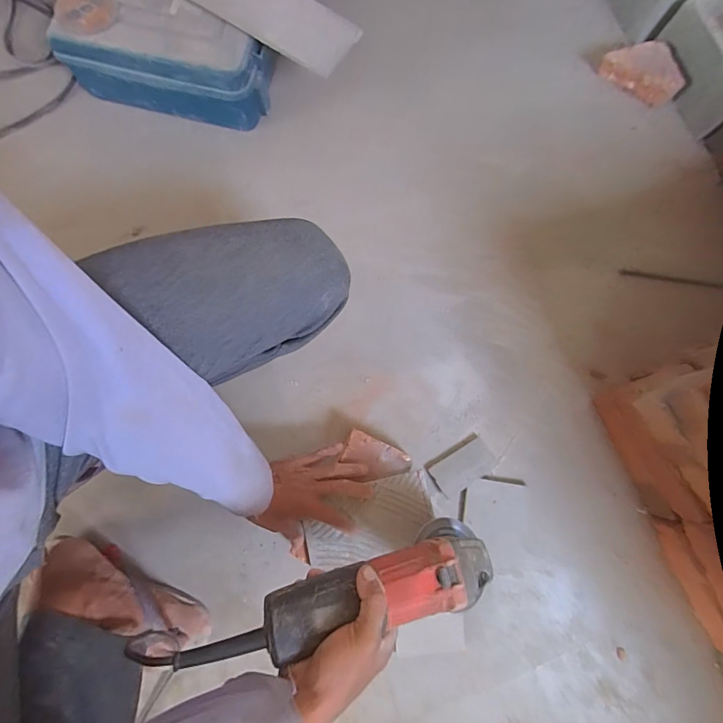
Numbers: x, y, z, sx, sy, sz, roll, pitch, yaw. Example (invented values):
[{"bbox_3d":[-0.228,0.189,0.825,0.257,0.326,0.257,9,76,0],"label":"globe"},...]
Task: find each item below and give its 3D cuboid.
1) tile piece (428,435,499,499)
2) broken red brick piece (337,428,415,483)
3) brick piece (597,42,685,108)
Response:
[{"bbox_3d":[0.151,0.156,0.591,0.092,0.012,0.053,-31,80,-6],"label":"tile piece"},{"bbox_3d":[0.019,0.138,0.552,0.092,0.009,0.056,25,79,5],"label":"broken red brick piece"},{"bbox_3d":[0.500,-0.520,0.708,0.142,0.057,0.065,30,80,6],"label":"brick piece"}]

